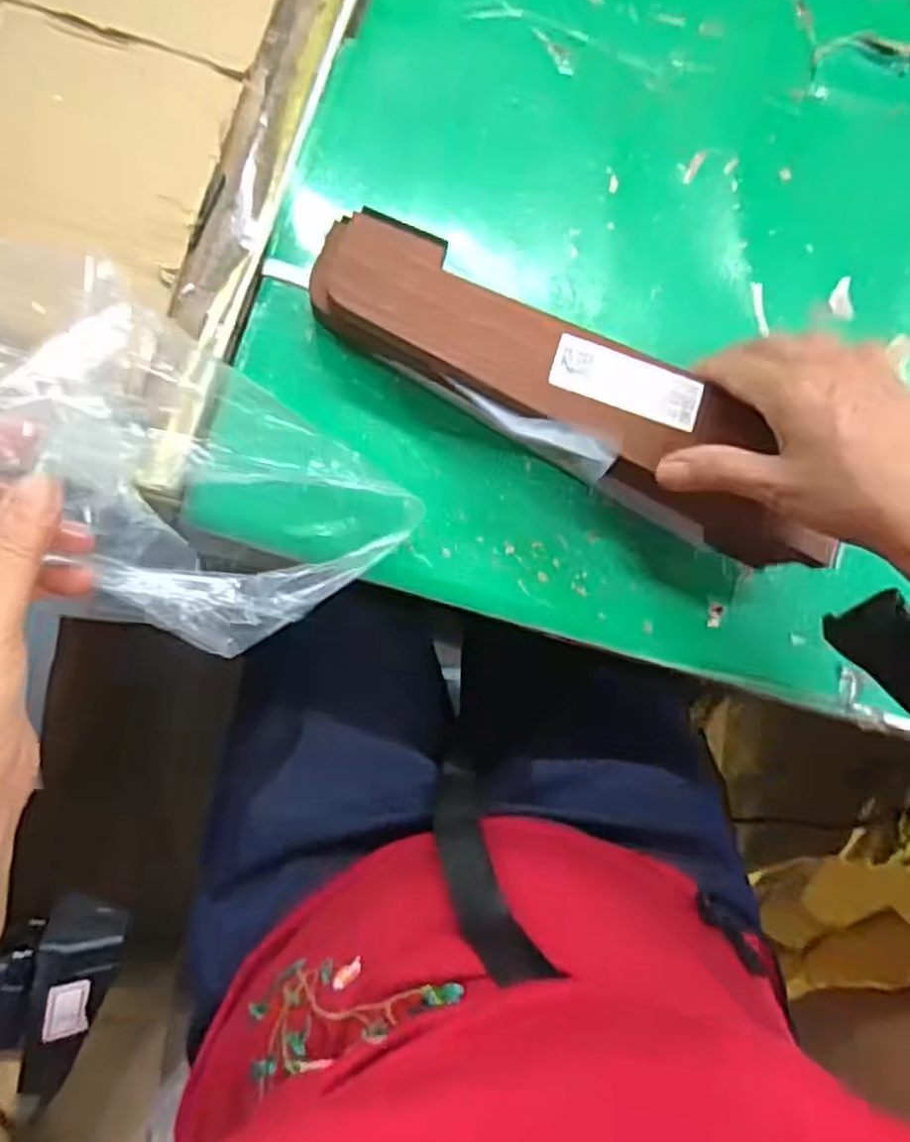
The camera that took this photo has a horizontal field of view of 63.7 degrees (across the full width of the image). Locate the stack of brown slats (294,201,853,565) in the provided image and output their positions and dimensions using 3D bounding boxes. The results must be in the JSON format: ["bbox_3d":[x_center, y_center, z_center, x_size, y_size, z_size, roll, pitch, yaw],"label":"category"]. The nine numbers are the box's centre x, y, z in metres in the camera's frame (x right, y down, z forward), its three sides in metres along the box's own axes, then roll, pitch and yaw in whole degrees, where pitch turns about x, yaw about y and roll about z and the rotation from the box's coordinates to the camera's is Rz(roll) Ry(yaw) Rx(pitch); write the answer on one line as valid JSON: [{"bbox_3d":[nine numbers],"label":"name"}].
[{"bbox_3d":[0.064,-0.092,0.391,0.301,0.029,0.071,30,81,-2],"label":"stack of brown slats"}]

